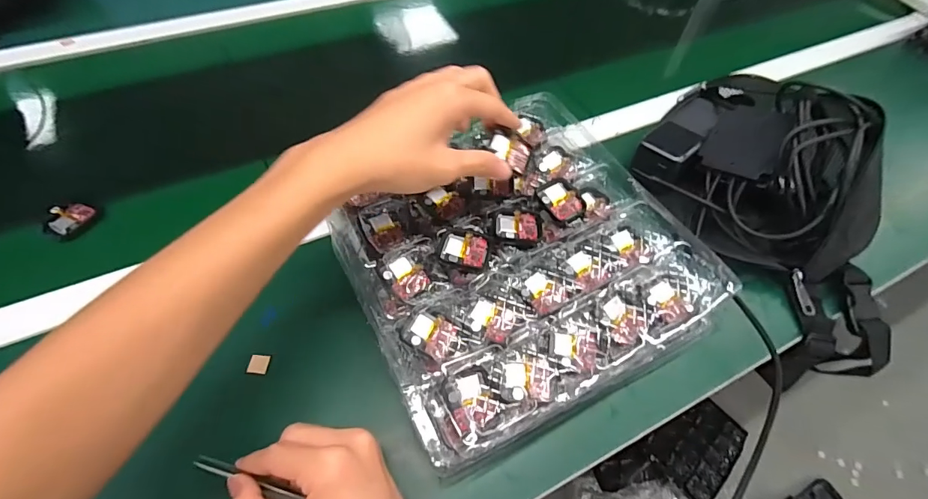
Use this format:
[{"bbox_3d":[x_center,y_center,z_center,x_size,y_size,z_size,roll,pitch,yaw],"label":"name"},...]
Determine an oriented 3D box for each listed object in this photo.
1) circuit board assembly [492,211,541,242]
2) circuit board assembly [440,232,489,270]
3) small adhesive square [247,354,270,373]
[{"bbox_3d":[0.048,-0.022,0.380,0.042,0.005,0.032,2,55,-2],"label":"circuit board assembly"},{"bbox_3d":[0.001,0.001,0.362,0.040,0.010,0.032,8,55,2],"label":"circuit board assembly"},{"bbox_3d":[-0.177,0.099,0.373,0.015,0.004,0.015,11,60,-11],"label":"small adhesive square"}]

